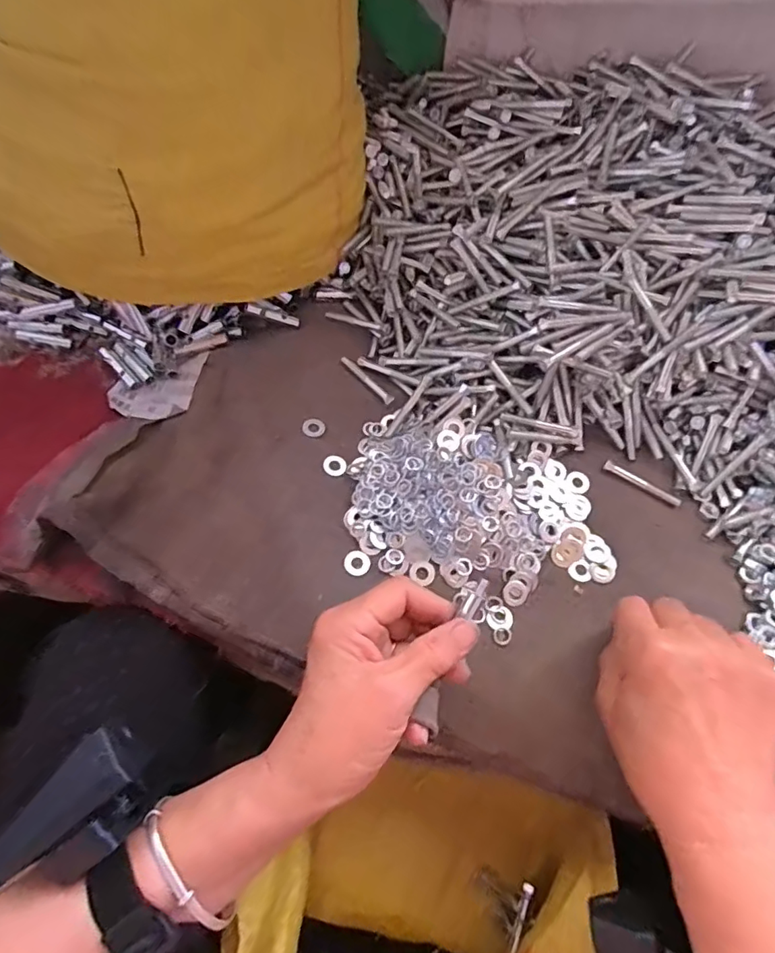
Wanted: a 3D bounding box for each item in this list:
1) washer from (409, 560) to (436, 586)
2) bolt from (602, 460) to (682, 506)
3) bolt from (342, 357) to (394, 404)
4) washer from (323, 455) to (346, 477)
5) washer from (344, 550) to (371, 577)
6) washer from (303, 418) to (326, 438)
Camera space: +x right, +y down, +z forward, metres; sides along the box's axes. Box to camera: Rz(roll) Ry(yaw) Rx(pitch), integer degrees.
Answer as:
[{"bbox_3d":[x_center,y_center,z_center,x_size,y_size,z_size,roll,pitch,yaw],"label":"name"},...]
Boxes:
[{"bbox_3d":[0.024,0.065,0.347,0.016,0.004,0.016,1,63,-2],"label":"washer"},{"bbox_3d":[0.187,0.005,0.378,0.058,0.009,0.006,29,65,11],"label":"bolt"},{"bbox_3d":[-0.016,-0.078,0.410,0.008,0.004,0.056,-39,71,-20],"label":"bolt"},{"bbox_3d":[-0.039,-0.008,0.380,0.016,0.004,0.017,1,63,-2],"label":"washer"},{"bbox_3d":[-0.020,0.058,0.348,0.017,0.004,0.017,1,63,-2],"label":"washer"},{"bbox_3d":[-0.056,-0.038,0.391,0.016,0.004,0.017,1,63,-2],"label":"washer"}]

